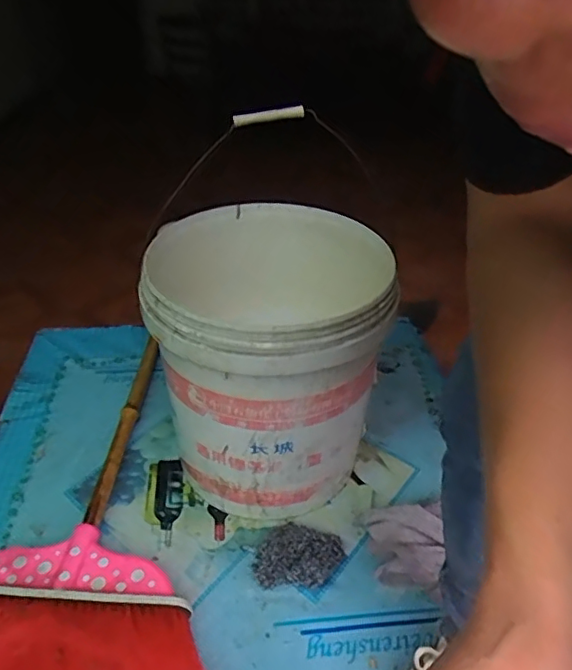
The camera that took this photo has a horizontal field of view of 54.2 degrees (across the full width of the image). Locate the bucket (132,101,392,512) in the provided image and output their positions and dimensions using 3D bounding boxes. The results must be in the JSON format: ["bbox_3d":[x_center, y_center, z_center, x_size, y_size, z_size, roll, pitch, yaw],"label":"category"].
[{"bbox_3d":[-0.021,0.039,0.744,0.287,0.360,0.306,3,36,3],"label":"bucket"}]

